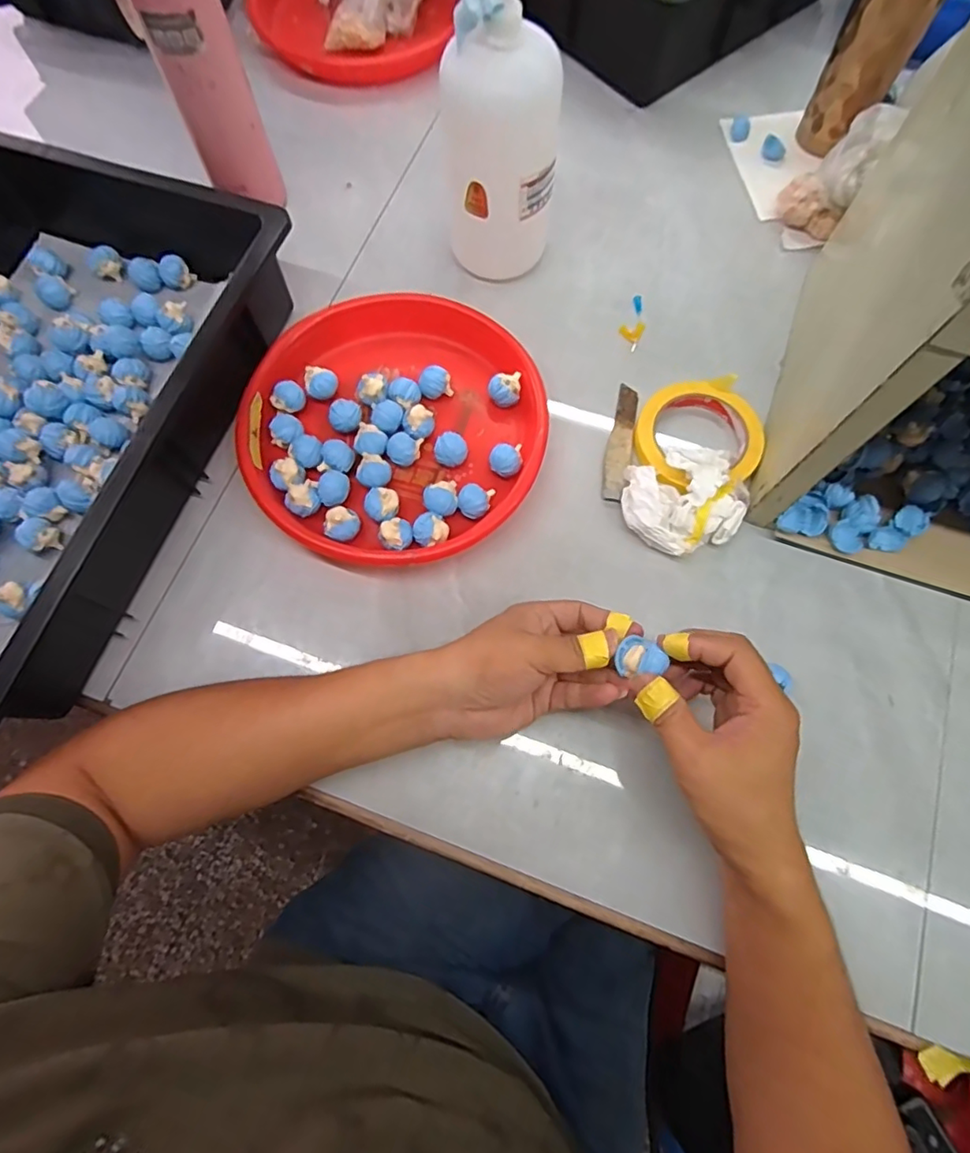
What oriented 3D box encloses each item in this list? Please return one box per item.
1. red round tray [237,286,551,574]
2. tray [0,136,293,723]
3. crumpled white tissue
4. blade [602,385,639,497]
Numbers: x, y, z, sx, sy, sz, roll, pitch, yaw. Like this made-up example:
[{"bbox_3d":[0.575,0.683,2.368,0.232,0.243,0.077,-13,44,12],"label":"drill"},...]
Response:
[{"bbox_3d":[-0.076,-0.126,0.487,0.244,0.040,0.241,0,73,1],"label":"red round tray"},{"bbox_3d":[-0.370,-0.156,0.471,0.314,0.101,0.500,19,74,7],"label":"tray"},{"bbox_3d":[0.163,-0.061,0.463,0.095,0.039,0.079,-15,73,-3],"label":"crumpled white tissue"},{"bbox_3d":[0.120,-0.121,0.502,0.021,0.007,0.118,10,67,12],"label":"blade"}]

